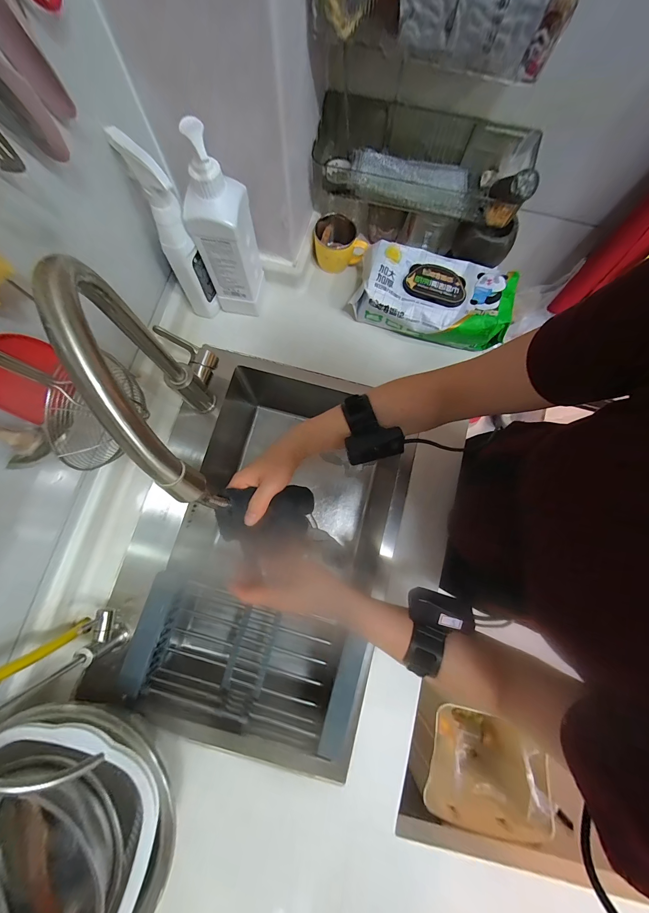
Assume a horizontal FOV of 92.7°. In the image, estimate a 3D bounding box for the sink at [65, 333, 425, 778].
[{"bbox_3d":[-0.117,0.158,0.633,0.432,0.212,0.648,13,79,1],"label":"sink"}]

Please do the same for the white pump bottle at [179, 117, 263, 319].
[{"bbox_3d":[-0.157,-0.346,0.481,0.078,0.274,0.075,2,79,-1],"label":"white pump bottle"}]

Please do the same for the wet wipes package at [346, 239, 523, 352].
[{"bbox_3d":[0.195,-0.297,0.576,0.272,0.100,0.137,17,79,2],"label":"wet wipes package"}]

